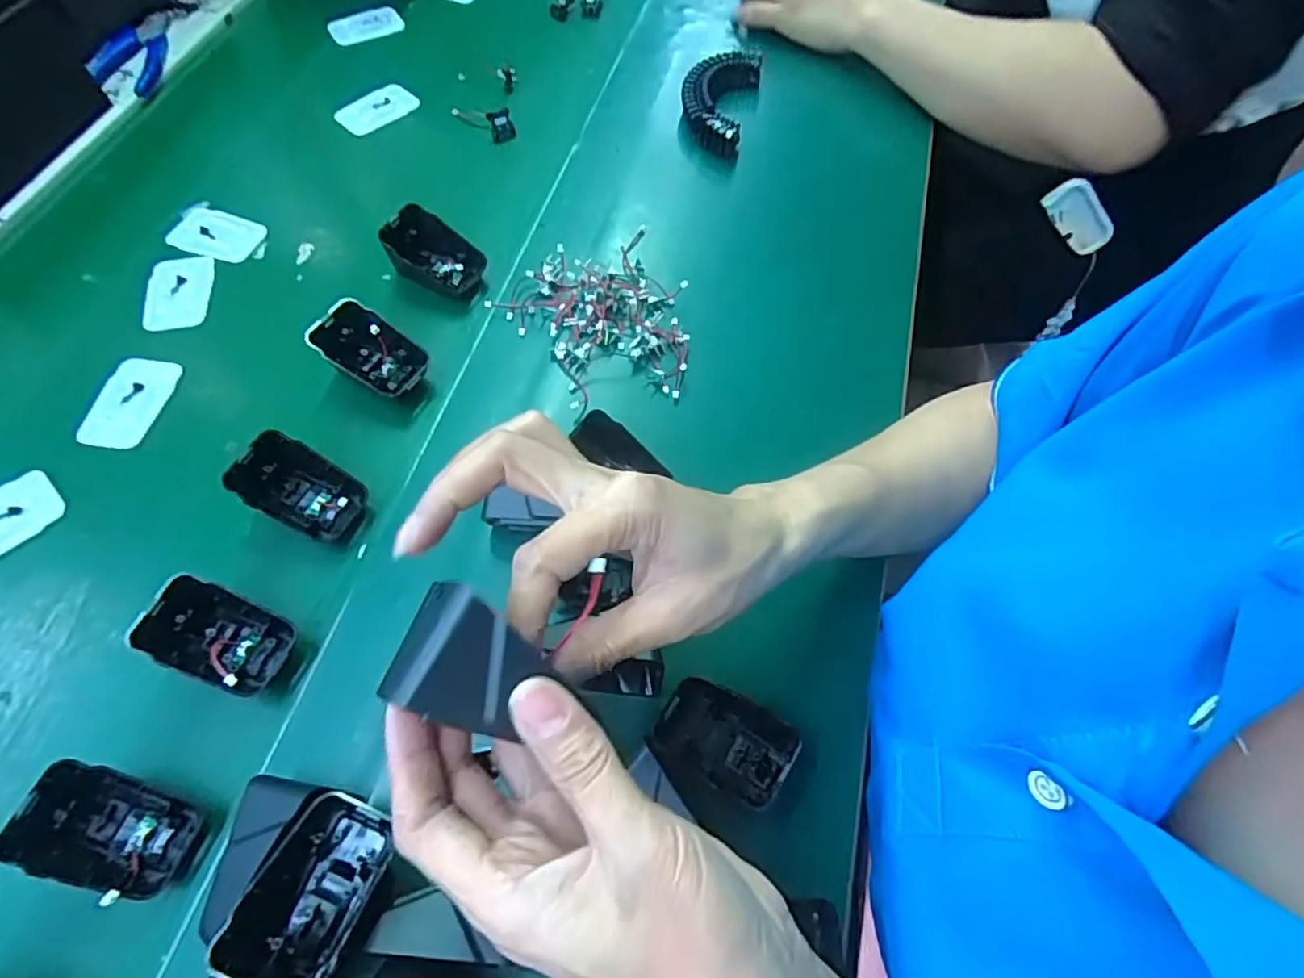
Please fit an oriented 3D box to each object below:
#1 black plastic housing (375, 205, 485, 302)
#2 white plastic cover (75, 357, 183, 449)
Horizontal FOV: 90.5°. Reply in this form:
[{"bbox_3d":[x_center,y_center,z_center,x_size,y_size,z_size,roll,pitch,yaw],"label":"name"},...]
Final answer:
[{"bbox_3d":[-0.158,-0.172,0.470,0.065,0.036,0.043,21,64,9],"label":"black plastic housing"},{"bbox_3d":[-0.352,-0.058,0.435,0.045,0.007,0.069,11,63,4],"label":"white plastic cover"}]

